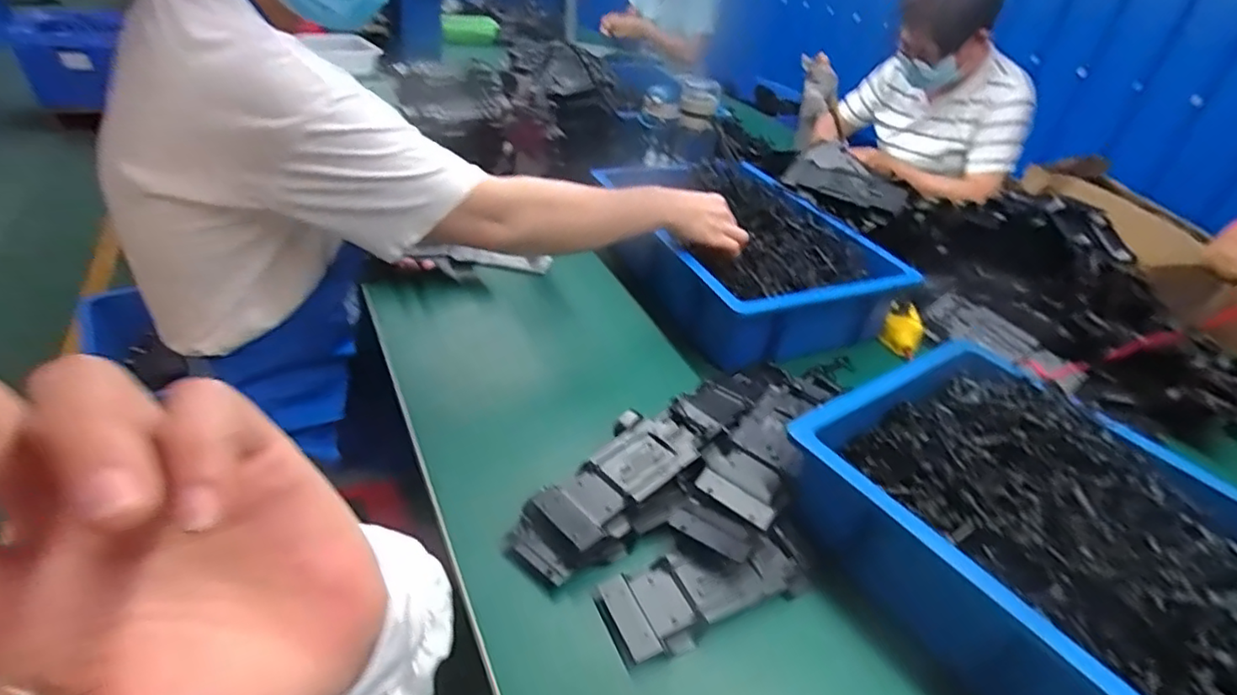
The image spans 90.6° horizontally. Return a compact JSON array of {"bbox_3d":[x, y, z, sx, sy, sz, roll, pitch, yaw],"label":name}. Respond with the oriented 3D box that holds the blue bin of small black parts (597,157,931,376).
[{"bbox_3d":[0.167,-0.159,0.947,0.310,0.116,0.463,-16,42,-28],"label":"blue bin of small black parts"}]

